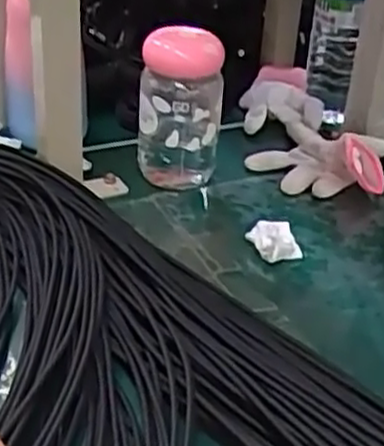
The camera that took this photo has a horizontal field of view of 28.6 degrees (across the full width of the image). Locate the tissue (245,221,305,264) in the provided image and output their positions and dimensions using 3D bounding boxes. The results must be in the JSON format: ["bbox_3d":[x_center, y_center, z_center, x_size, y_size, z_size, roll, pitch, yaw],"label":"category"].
[{"bbox_3d":[0.062,0.014,0.570,0.038,0.024,0.025,1,31,-6],"label":"tissue"}]

